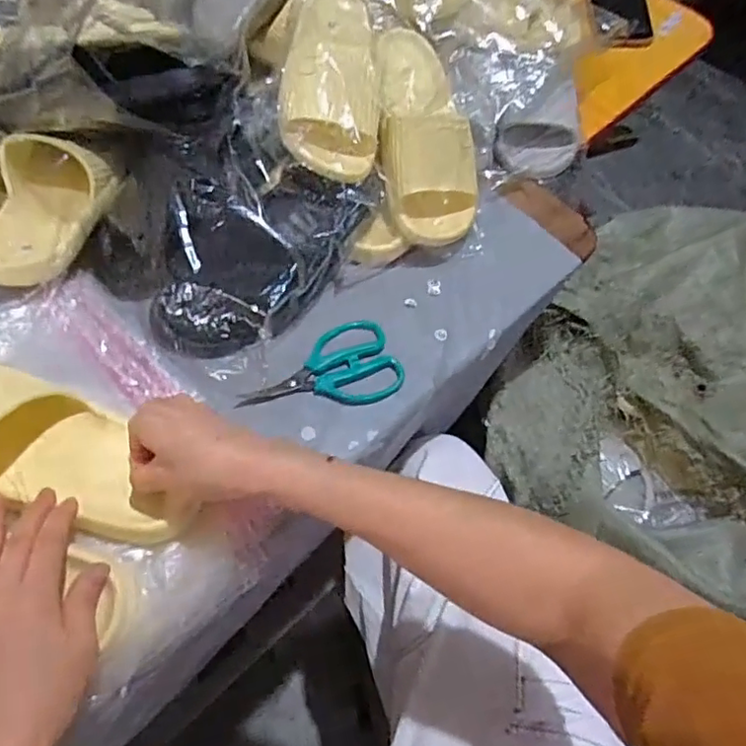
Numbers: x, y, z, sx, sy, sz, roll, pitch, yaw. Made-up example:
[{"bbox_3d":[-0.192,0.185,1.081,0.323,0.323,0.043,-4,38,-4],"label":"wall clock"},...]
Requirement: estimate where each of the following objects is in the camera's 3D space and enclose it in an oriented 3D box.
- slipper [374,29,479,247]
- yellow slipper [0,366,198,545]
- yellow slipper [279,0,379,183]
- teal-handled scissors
[{"bbox_3d":[0.051,-0.261,0.638,0.110,0.070,0.244,-5,76,-8],"label":"slipper"},{"bbox_3d":[-0.263,0.051,0.466,0.249,0.063,0.101,15,58,5],"label":"yellow slipper"},{"bbox_3d":[-0.043,-0.319,0.614,0.097,0.061,0.251,1,70,-5],"label":"yellow slipper"},{"bbox_3d":[-0.050,0.002,0.565,0.149,0.013,0.083,-21,62,-17],"label":"teal-handled scissors"}]

